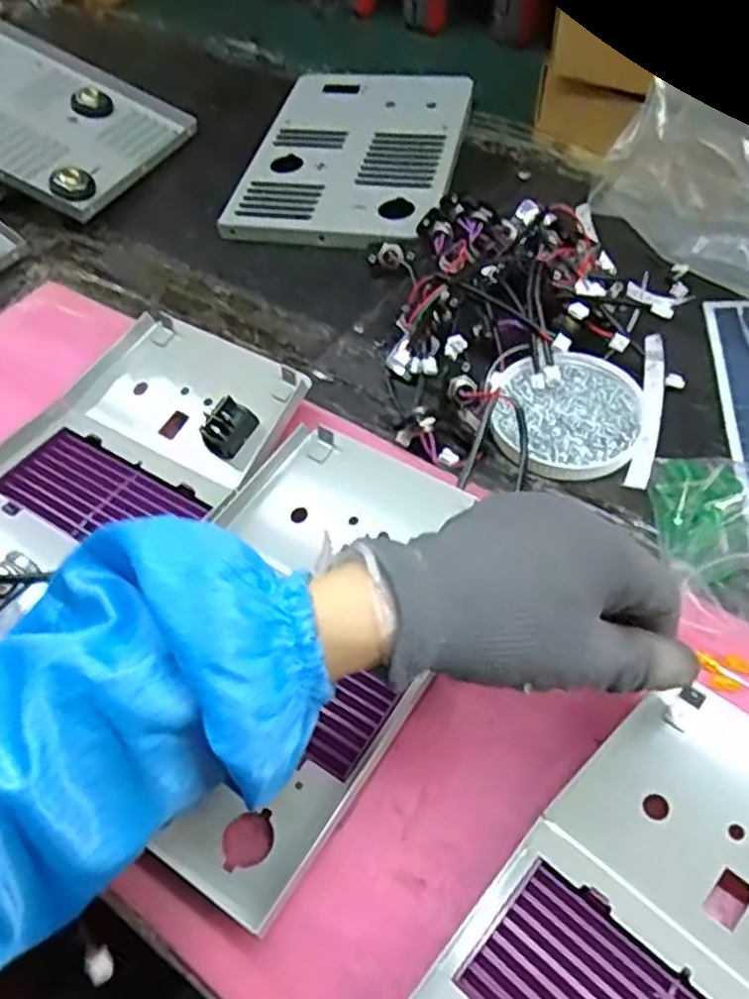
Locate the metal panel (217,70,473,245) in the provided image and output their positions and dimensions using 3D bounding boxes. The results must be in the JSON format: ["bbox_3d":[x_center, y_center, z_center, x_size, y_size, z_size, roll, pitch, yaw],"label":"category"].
[{"bbox_3d":[-0.014,-0.320,0.688,0.179,0.018,0.273,7,54,11],"label":"metal panel"}]

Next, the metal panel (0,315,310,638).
[{"bbox_3d":[-0.155,-0.014,0.454,0.156,0.045,0.229,26,59,23],"label":"metal panel"}]

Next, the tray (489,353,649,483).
[{"bbox_3d":[0.125,-0.055,0.481,0.093,0.012,0.095,-3,53,4],"label":"tray"}]

